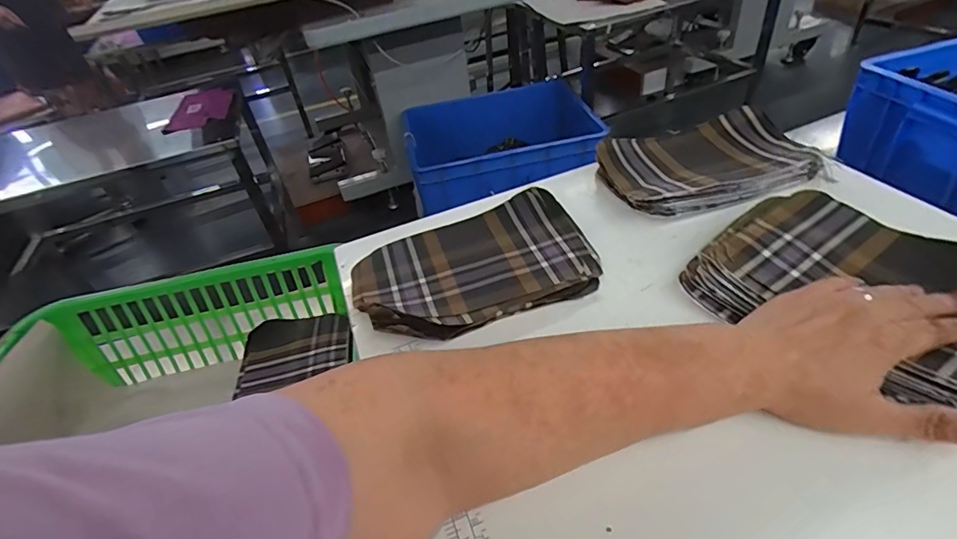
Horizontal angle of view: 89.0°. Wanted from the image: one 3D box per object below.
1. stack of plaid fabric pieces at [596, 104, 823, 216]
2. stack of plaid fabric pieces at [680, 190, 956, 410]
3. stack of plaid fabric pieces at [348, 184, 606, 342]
[{"bbox_3d":[0.238,-0.118,0.527,0.202,0.037,0.142,-15,41,-6],"label":"stack of plaid fabric pieces"},{"bbox_3d":[0.291,0.008,0.369,0.168,0.048,0.203,-30,42,-28],"label":"stack of plaid fabric pieces"},{"bbox_3d":[-0.005,-0.009,0.455,0.213,0.028,0.152,-20,41,-12],"label":"stack of plaid fabric pieces"}]

